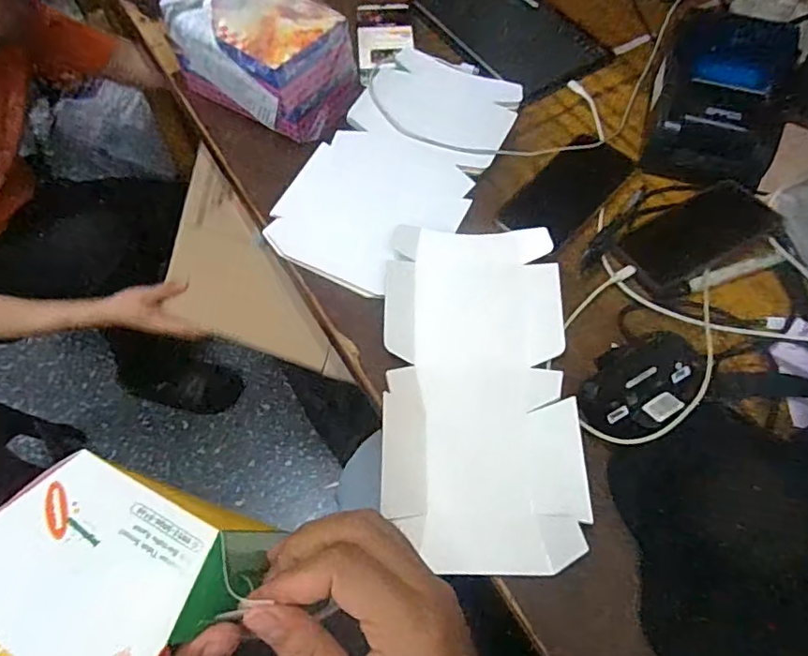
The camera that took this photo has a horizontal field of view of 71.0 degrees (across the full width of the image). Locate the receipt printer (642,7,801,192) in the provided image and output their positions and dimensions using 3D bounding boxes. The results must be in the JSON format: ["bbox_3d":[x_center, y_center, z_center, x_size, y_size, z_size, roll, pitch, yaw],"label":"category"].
[{"bbox_3d":[0.345,-0.250,0.624,0.122,0.099,0.161,16,63,8],"label":"receipt printer"}]

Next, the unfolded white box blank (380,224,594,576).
[{"bbox_3d":[0.068,0.051,0.520,0.171,0.029,0.318,1,62,0],"label":"unfolded white box blank"}]

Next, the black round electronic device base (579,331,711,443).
[{"bbox_3d":[0.213,0.051,0.503,0.122,0.029,0.073,-32,67,-16],"label":"black round electronic device base"}]

